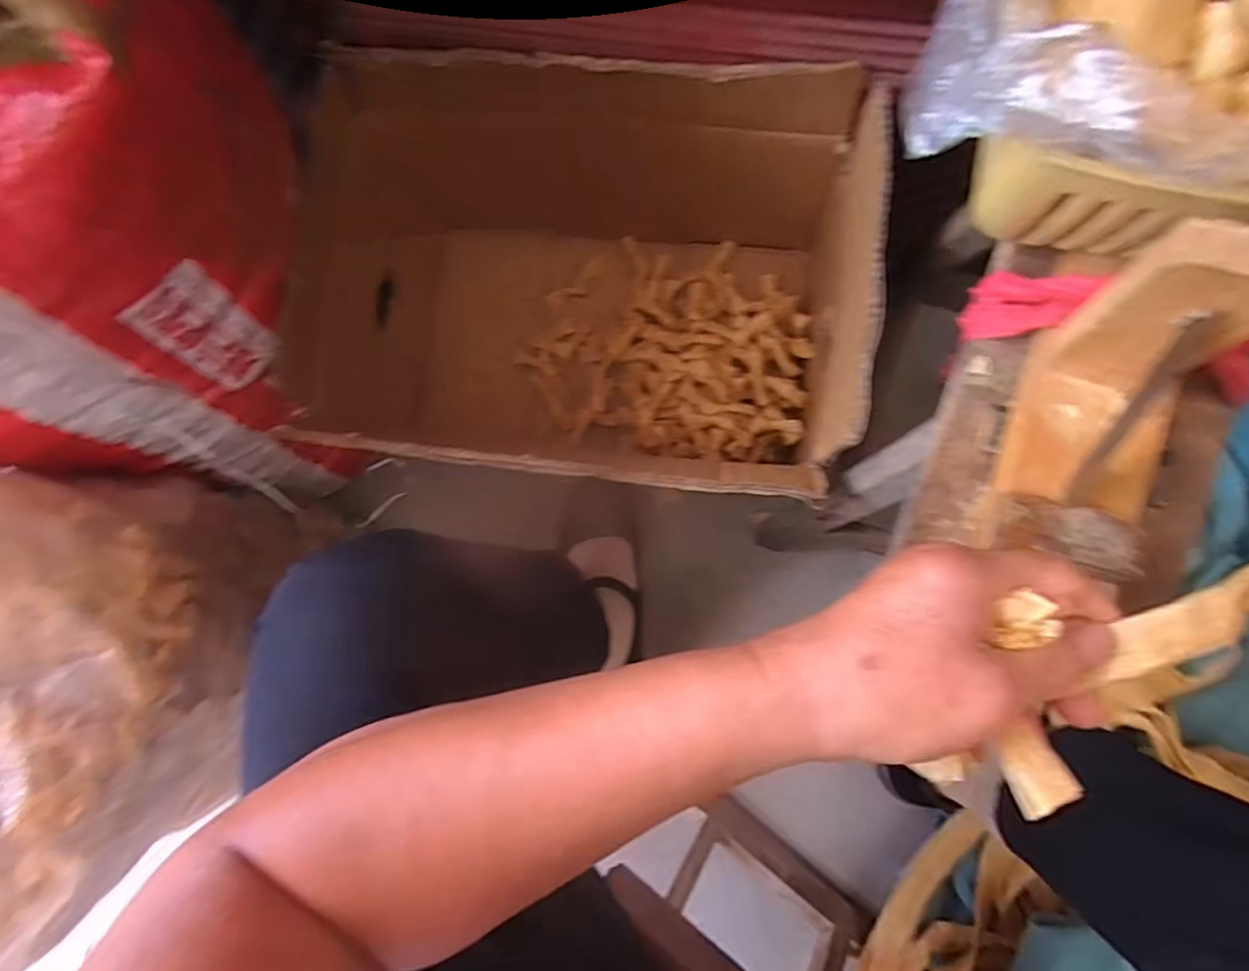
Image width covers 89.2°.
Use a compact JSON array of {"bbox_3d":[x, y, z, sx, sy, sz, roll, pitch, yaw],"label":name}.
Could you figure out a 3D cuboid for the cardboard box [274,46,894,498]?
[{"bbox_3d":[-0.036,-0.192,0.583,0.440,0.234,0.337,8,84,8],"label":"cardboard box"}]

